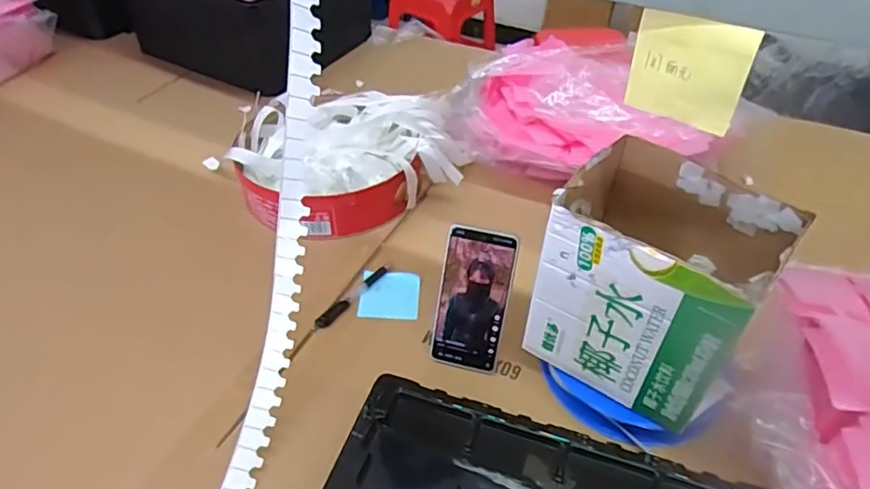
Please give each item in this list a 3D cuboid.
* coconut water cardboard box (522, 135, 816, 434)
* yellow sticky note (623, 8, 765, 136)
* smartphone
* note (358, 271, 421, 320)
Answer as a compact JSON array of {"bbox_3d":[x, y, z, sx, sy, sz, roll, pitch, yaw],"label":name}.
[{"bbox_3d":[0.216,0.041,0.586,0.183,0.201,0.151,28,50,25],"label":"coconut water cardboard box"},{"bbox_3d":[0.173,-0.118,0.399,0.076,0.071,0.006,28,46,30],"label":"yellow sticky note"},{"bbox_3d":[0.043,0.064,0.660,0.078,0.168,0.009,12,17,12],"label":"smartphone"},{"bbox_3d":[-0.059,0.066,0.763,0.076,0.010,0.073,2,44,2],"label":"note"}]

